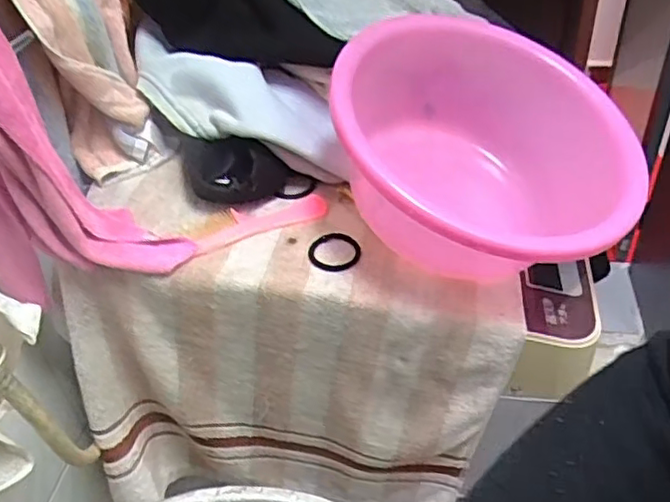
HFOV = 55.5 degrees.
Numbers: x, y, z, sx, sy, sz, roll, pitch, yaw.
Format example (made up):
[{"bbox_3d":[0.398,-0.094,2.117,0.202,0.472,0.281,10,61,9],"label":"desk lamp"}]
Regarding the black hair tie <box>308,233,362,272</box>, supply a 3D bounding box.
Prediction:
[{"bbox_3d":[0.000,0.000,0.683,0.055,0.007,0.058,5,41,13],"label":"black hair tie"}]

